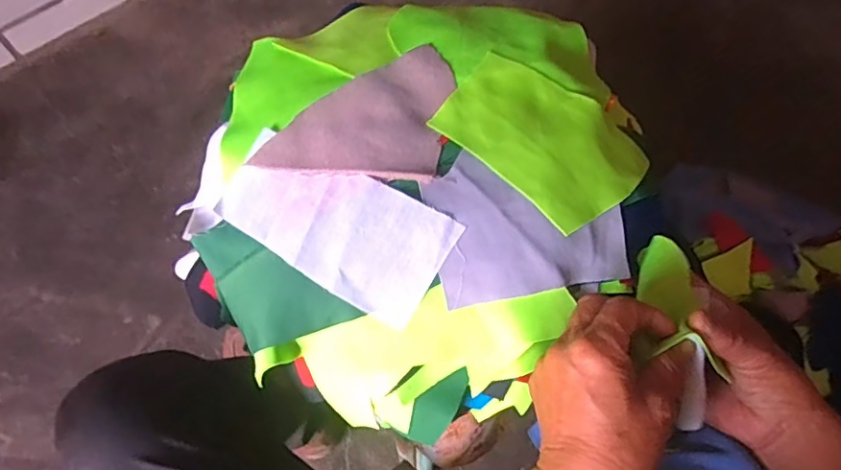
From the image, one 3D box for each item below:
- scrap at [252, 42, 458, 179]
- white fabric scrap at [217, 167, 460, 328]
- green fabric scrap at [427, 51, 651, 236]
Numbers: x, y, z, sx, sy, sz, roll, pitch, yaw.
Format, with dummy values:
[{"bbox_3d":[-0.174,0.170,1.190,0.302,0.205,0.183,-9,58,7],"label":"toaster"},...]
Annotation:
[{"bbox_3d":[-0.044,-0.094,0.409,0.126,0.015,0.112,9,65,2],"label":"scrap"},{"bbox_3d":[-0.060,-0.010,0.379,0.159,0.007,0.079,30,88,13],"label":"white fabric scrap"},{"bbox_3d":[0.092,-0.073,0.411,0.140,0.031,0.110,40,71,17],"label":"green fabric scrap"}]

